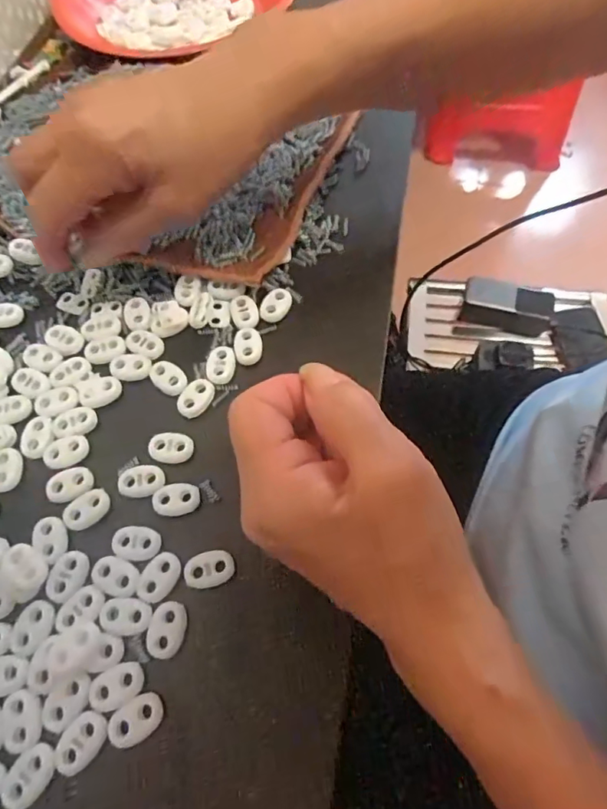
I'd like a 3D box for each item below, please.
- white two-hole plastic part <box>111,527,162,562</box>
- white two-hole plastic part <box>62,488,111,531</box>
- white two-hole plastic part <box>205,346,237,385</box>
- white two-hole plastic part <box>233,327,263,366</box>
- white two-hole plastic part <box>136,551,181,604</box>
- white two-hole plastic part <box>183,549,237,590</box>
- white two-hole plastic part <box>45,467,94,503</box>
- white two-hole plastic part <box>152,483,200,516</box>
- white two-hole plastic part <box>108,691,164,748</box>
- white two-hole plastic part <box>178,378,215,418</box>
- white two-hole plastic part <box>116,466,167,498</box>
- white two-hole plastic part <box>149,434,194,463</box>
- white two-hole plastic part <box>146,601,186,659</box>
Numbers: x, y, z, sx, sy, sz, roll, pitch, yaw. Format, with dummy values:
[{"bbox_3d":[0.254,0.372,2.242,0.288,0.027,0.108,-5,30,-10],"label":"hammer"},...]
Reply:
[{"bbox_3d":[-0.078,0.064,0.233,0.023,0.004,0.015,2,64,4],"label":"white two-hole plastic part"},{"bbox_3d":[-0.105,0.050,0.242,0.023,0.004,0.016,-33,67,-13],"label":"white two-hole plastic part"},{"bbox_3d":[-0.045,-0.022,0.273,0.016,0.004,0.022,-1,64,2],"label":"white two-hole plastic part"},{"bbox_3d":[-0.031,-0.033,0.277,0.015,0.004,0.022,-12,64,-3],"label":"white two-hole plastic part"},{"bbox_3d":[-0.066,0.078,0.226,0.015,0.004,0.023,23,67,13],"label":"white two-hole plastic part"},{"bbox_3d":[-0.043,0.074,0.227,0.022,0.004,0.016,-15,64,-5],"label":"white two-hole plastic part"},{"bbox_3d":[-0.116,0.039,0.248,0.023,0.004,0.016,-22,65,-8],"label":"white two-hole plastic part"},{"bbox_3d":[-0.062,0.045,0.242,0.022,0.004,0.015,-8,64,-1],"label":"white two-hole plastic part"},{"bbox_3d":[-0.068,0.127,0.202,0.023,0.004,0.014,-33,67,-13],"label":"white two-hole plastic part"},{"bbox_3d":[-0.057,-0.004,0.266,0.016,0.004,0.023,37,71,18],"label":"white two-hole plastic part"},{"bbox_3d":[-0.080,0.037,0.246,0.023,0.004,0.015,-7,64,-1],"label":"white two-hole plastic part"},{"bbox_3d":[-0.067,0.022,0.254,0.023,0.004,0.015,5,64,5],"label":"white two-hole plastic part"},{"bbox_3d":[-0.059,0.097,0.216,0.015,0.004,0.023,11,65,7],"label":"white two-hole plastic part"}]

